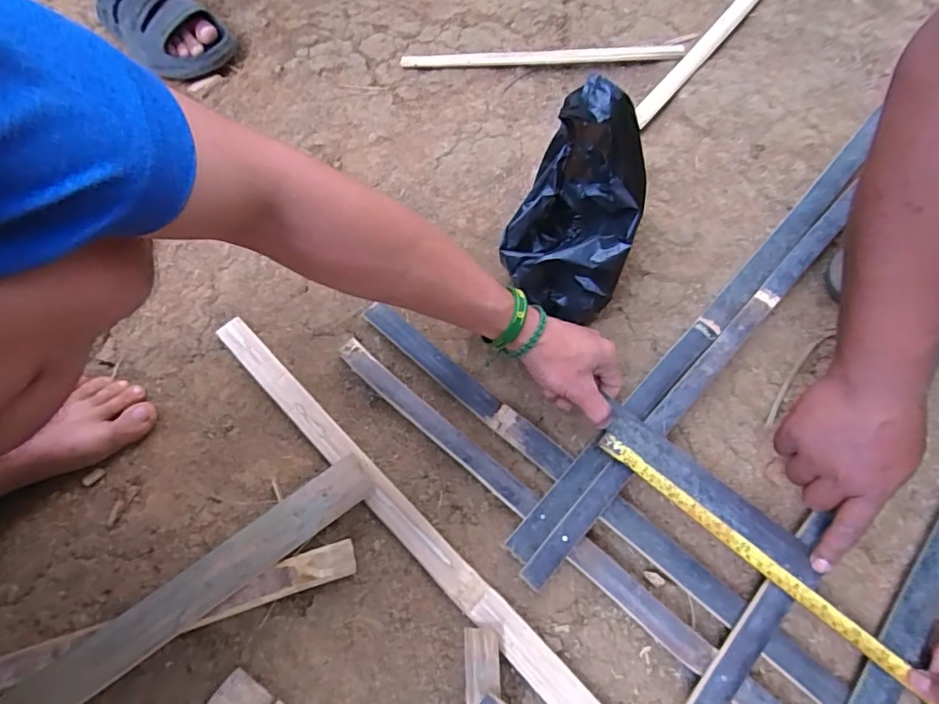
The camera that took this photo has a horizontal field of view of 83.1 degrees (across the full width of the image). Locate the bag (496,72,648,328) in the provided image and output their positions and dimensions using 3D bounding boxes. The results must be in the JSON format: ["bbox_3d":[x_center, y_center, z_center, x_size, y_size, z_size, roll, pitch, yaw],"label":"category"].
[{"bbox_3d":[0.099,-0.140,0.490,0.118,0.200,0.121,20,69,8],"label":"bag"}]

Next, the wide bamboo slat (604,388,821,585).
[{"bbox_3d":[0.215,0.124,0.479,0.211,0.006,0.032,39,73,16],"label":"wide bamboo slat"}]

